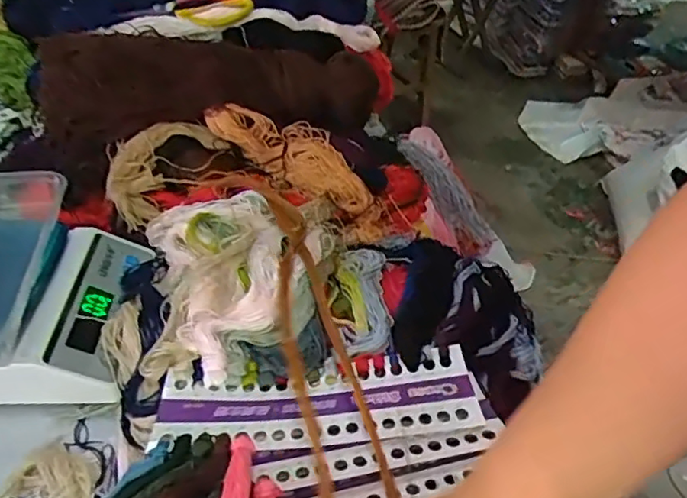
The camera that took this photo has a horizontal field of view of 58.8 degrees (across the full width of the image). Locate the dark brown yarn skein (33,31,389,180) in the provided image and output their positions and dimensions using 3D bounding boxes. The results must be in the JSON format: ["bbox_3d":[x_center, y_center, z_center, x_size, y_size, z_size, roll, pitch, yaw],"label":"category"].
[{"bbox_3d":[-0.163,-0.200,0.749,0.391,0.106,0.131,-8,40,-15],"label":"dark brown yarn skein"}]

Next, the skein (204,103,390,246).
[{"bbox_3d":[-0.046,-0.097,0.724,0.252,0.048,0.086,35,45,-7],"label":"skein"}]

